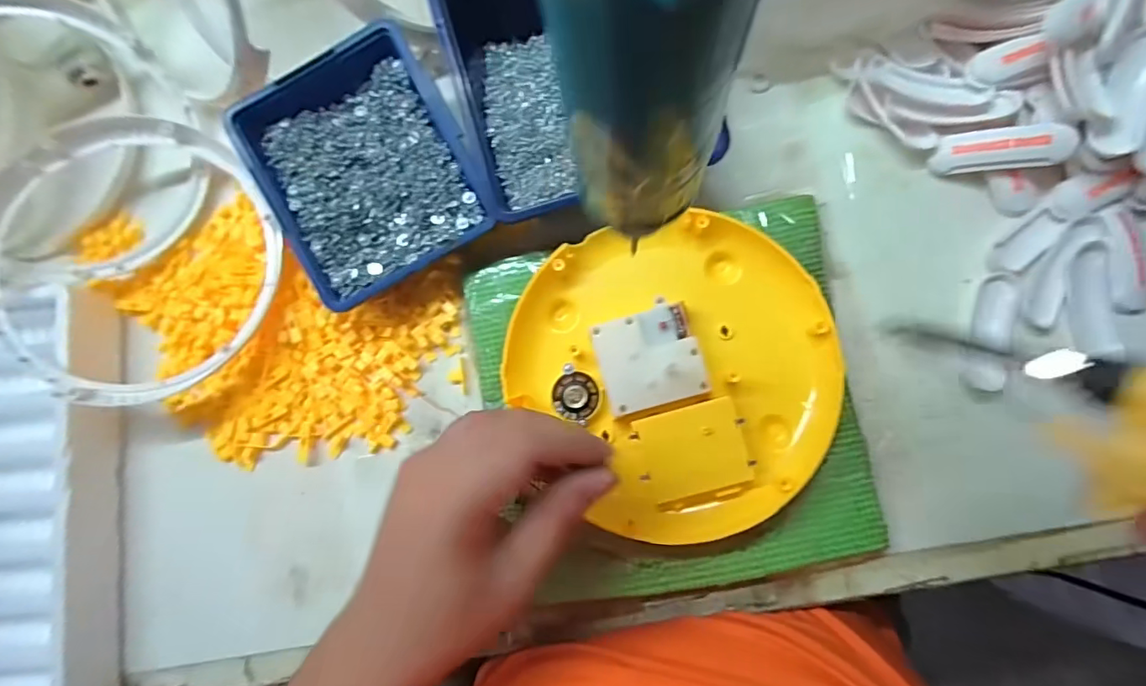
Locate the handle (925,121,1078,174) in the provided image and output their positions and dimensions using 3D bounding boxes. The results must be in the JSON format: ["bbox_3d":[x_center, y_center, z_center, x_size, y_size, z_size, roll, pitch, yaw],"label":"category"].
[{"bbox_3d":[0.253,-0.116,0.311,0.067,0.014,0.025,1,87,29],"label":"handle"}]

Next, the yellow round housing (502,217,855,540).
[{"bbox_3d":[0.060,0.013,0.304,0.166,0.032,0.178,0,87,5],"label":"yellow round housing"}]

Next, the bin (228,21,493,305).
[{"bbox_3d":[-0.126,-0.106,0.333,0.120,0.046,0.140,-27,83,2],"label":"bin"}]

